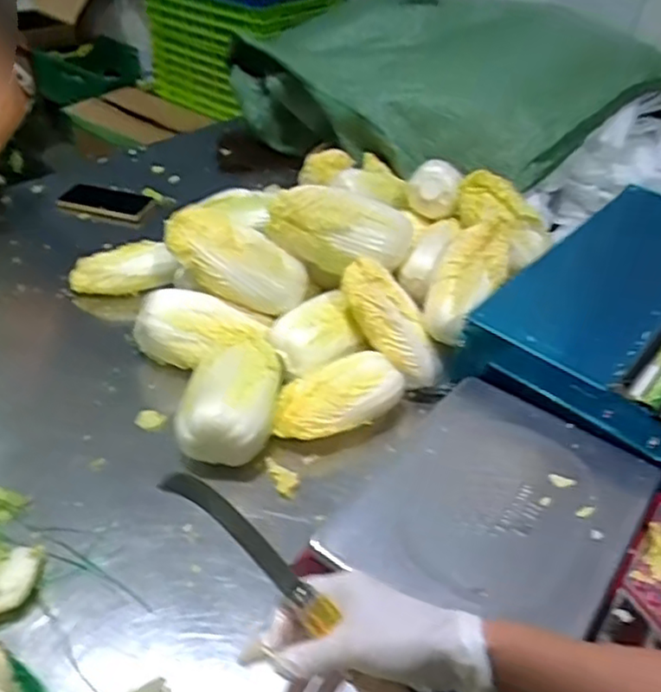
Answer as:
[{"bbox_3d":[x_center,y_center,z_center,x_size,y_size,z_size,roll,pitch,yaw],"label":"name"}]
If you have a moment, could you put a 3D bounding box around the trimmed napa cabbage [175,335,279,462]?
[{"bbox_3d":[-0.120,0.062,0.795,0.106,0.080,0.183,7,39,2],"label":"trimmed napa cabbage"}]

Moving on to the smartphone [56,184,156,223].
[{"bbox_3d":[-0.415,-0.264,1.192,0.162,0.020,0.086,12,40,8],"label":"smartphone"}]

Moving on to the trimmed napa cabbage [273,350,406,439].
[{"bbox_3d":[0.008,0.062,0.809,0.166,0.088,0.086,-14,43,-22],"label":"trimmed napa cabbage"}]

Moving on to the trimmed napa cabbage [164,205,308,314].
[{"bbox_3d":[-0.128,-0.116,0.887,0.201,0.081,0.074,31,43,5],"label":"trimmed napa cabbage"}]

